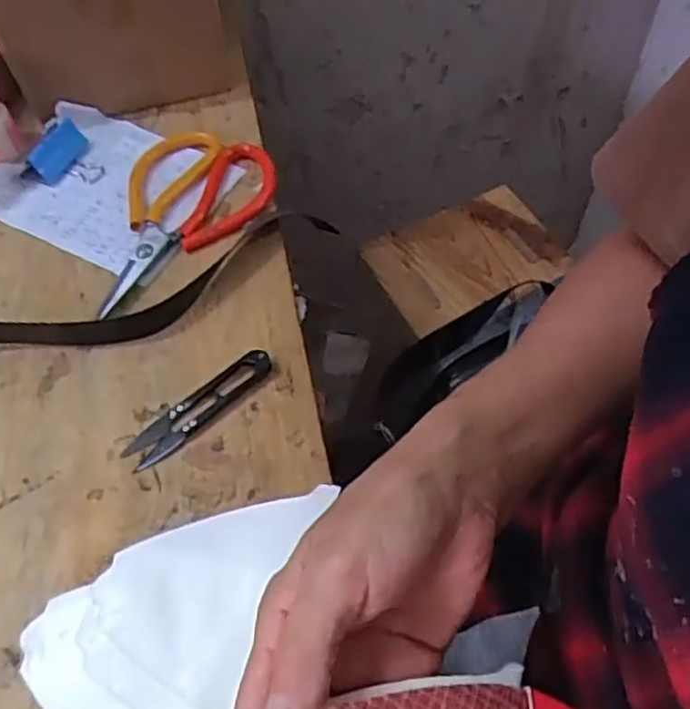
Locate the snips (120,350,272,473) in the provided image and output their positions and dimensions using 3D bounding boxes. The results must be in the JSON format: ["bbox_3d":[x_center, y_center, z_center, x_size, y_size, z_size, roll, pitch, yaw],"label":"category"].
[{"bbox_3d":[-0.089,0.032,0.432,0.104,0.008,0.022,-37,63,-18],"label":"snips"}]

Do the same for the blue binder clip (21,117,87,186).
[{"bbox_3d":[-0.228,-0.159,0.550,0.022,0.024,0.054,17,60,13],"label":"blue binder clip"}]

